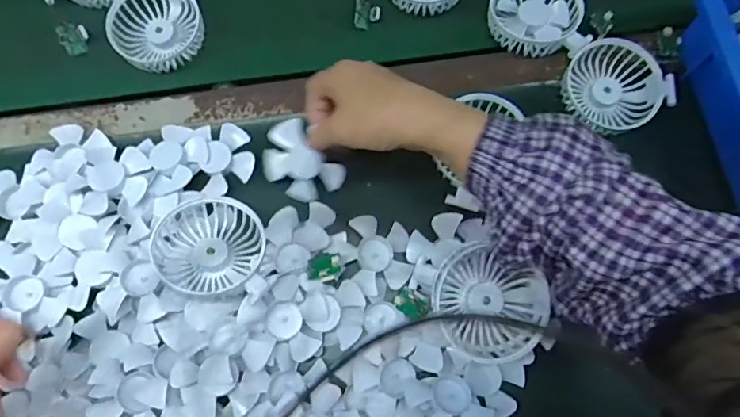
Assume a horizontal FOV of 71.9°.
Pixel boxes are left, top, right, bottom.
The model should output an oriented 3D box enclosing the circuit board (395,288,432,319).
[{"bbox_3d":[0.036,0.080,0.427,0.029,0.008,0.024,30,111,19],"label":"circuit board"}]

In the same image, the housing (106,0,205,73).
[{"bbox_3d":[-0.211,-0.185,0.506,0.084,0.025,0.089,0,74,-1],"label":"housing"}]

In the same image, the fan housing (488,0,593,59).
[{"bbox_3d":[0.164,-0.193,0.508,0.088,0.025,0.091,6,74,1],"label":"fan housing"}]

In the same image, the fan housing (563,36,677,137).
[{"bbox_3d":[0.234,-0.115,0.489,0.089,0.025,0.084,0,74,-1],"label":"fan housing"}]

